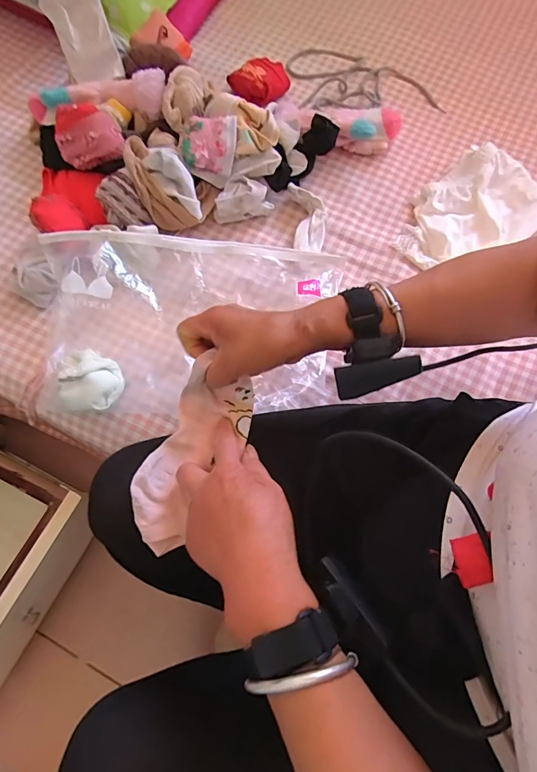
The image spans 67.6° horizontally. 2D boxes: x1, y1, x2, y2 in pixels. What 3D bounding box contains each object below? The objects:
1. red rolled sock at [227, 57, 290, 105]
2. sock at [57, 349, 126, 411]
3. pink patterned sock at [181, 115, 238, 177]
[{"bbox_3d":[-0.011,-0.498,0.653,0.097,0.037,0.067,-31,74,-12],"label":"red rolled sock"},{"bbox_3d":[-0.216,-0.004,0.492,0.078,0.044,0.072,2,71,-1],"label":"sock"},{"bbox_3d":[-0.078,-0.321,0.532,0.071,0.039,0.057,3,70,-1],"label":"pink patterned sock"}]

